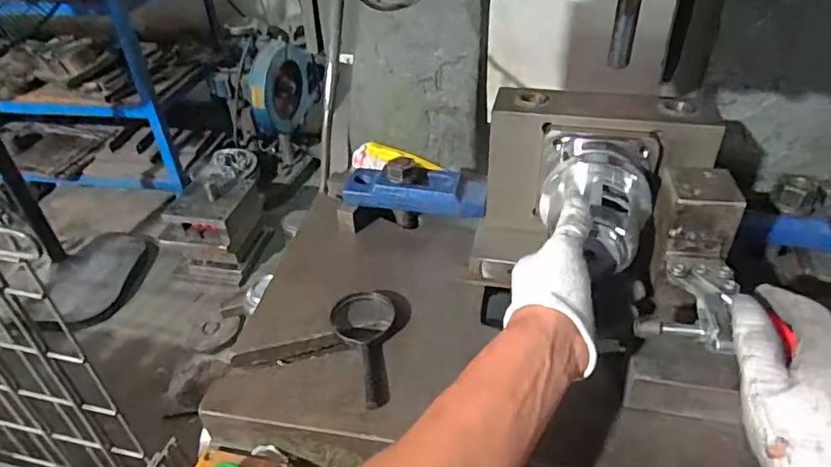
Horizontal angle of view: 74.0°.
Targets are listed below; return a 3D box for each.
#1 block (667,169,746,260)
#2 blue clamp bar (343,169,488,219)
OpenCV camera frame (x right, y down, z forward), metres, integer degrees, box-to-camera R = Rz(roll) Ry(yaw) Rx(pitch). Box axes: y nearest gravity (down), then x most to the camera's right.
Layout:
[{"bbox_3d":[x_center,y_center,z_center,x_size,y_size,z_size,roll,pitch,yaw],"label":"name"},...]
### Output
[{"bbox_3d":[0.222,-0.019,0.438,0.052,0.049,0.054,4,39,9],"label":"block"},{"bbox_3d":[0.003,-0.050,0.627,0.157,0.033,0.056,7,39,12],"label":"blue clamp bar"}]

